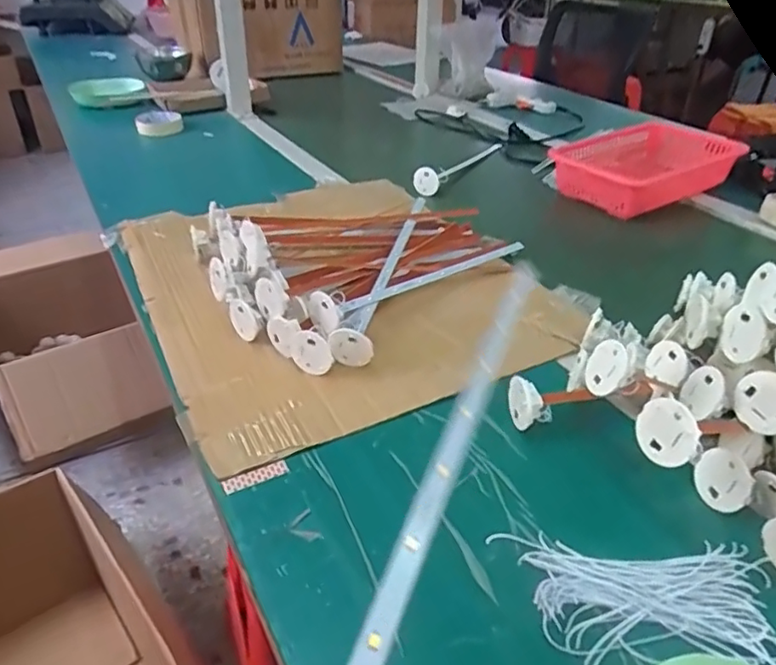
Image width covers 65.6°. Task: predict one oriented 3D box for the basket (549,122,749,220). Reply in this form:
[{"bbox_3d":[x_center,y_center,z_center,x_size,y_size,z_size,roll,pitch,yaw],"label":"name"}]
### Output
[{"bbox_3d":[0.378,-0.248,0.896,0.260,0.066,0.192,-19,38,-28],"label":"basket"}]

